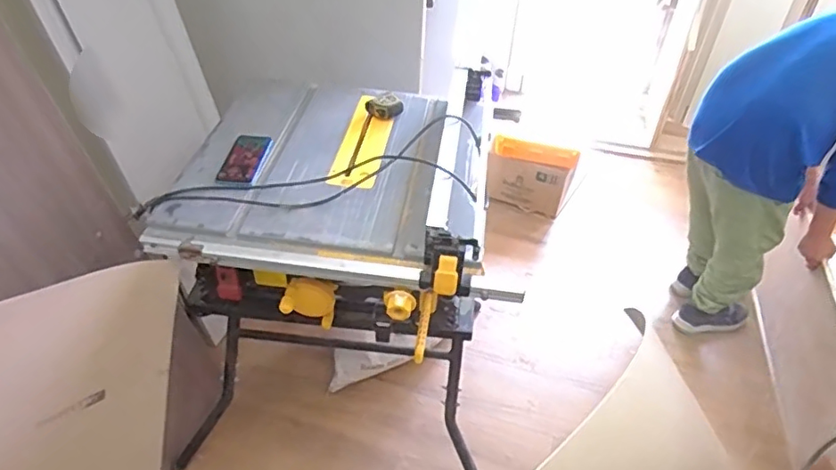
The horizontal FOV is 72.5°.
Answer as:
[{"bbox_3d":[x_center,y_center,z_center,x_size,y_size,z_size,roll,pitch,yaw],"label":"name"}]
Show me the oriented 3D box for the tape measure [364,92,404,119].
[{"bbox_3d":[-0.077,-0.300,1.312,0.086,0.037,0.072,-2,42,-5],"label":"tape measure"}]

